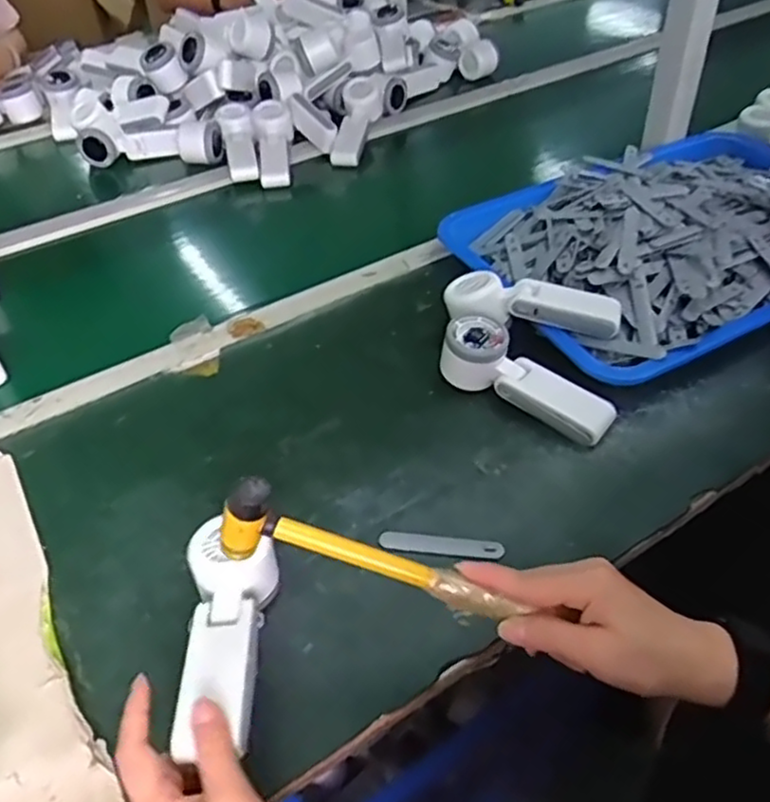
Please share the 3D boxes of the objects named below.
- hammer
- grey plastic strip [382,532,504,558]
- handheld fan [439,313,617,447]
[{"bbox_3d":[-0.010,0.097,0.411,0.178,0.054,0.020,21,47,-6],"label":"hammer"},{"bbox_3d":[0.044,0.112,0.536,0.094,0.004,0.016,4,53,8],"label":"grey plastic strip"},{"bbox_3d":[0.132,-0.023,0.635,0.168,0.052,0.061,26,52,25],"label":"handheld fan"}]

